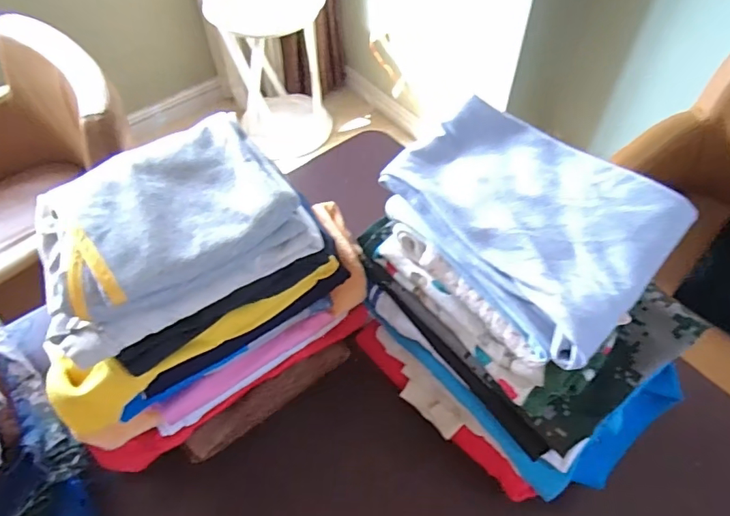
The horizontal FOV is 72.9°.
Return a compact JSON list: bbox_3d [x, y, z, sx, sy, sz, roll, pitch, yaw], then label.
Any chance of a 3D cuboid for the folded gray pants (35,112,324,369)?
[{"bbox_3d":[-0.177,-0.028,0.423,0.222,0.070,0.174,-34,60,-21],"label":"folded gray pants"}]

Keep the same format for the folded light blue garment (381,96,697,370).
[{"bbox_3d":[0.141,-0.038,0.434,0.165,0.062,0.235,-34,60,-20],"label":"folded light blue garment"}]

